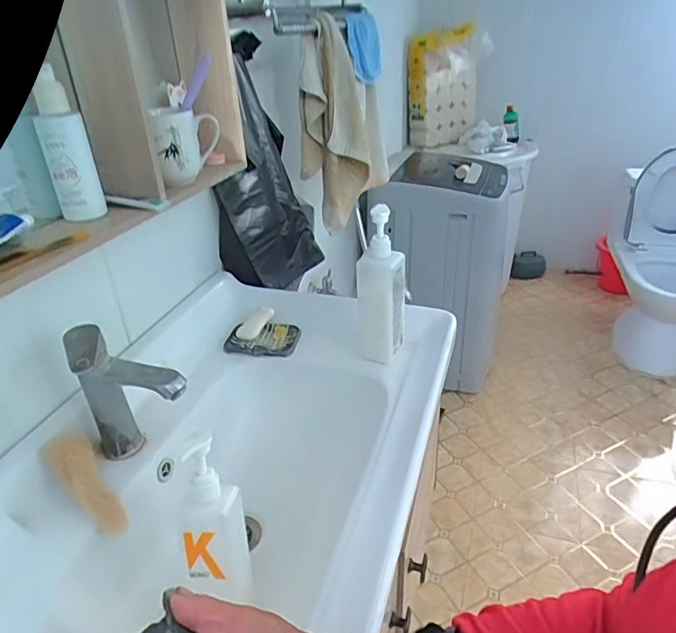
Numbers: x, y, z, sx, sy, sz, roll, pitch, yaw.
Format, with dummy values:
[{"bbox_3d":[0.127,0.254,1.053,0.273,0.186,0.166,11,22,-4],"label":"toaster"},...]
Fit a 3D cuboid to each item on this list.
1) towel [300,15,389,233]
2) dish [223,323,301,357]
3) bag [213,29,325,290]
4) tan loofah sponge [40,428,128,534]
[{"bbox_3d":[0.007,-0.353,0.990,0.157,0.367,0.104,-4,28,1],"label":"towel"},{"bbox_3d":[-0.129,0.039,0.877,0.121,0.021,0.079,0,28,8],"label":"dish"},{"bbox_3d":[-0.122,-0.249,0.937,0.216,0.426,0.070,-24,34,-33],"label":"bag"},{"bbox_3d":[-0.299,0.205,0.622,0.053,0.044,0.136,-31,76,-40],"label":"tan loofah sponge"}]

